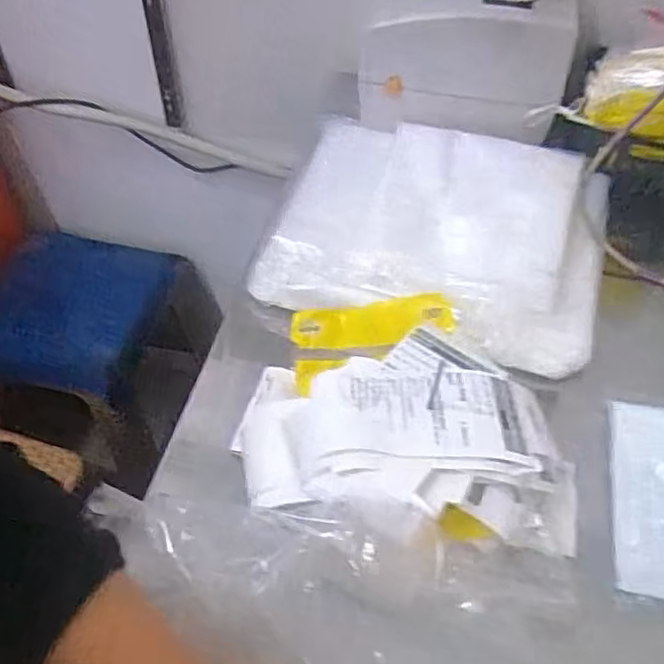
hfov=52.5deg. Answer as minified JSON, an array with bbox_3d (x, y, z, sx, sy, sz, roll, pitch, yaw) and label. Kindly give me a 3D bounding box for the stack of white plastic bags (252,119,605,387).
[{"bbox_3d":[0.103,-0.114,0.678,0.327,0.049,0.300,15,51,11],"label":"stack of white plastic bags"}]

